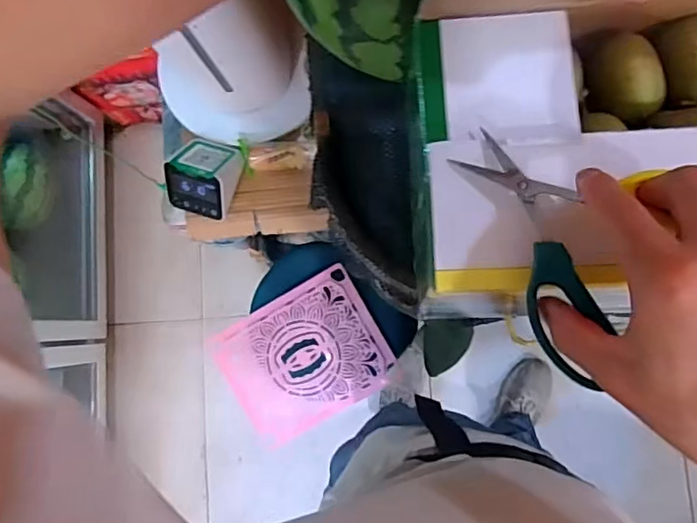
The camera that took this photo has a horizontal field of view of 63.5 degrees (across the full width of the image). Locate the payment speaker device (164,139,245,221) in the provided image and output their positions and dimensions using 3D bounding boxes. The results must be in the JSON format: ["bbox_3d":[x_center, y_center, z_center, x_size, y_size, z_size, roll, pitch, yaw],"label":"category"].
[{"bbox_3d":[-0.223,-0.133,0.867,0.101,0.078,0.118,14,86,7],"label":"payment speaker device"}]

